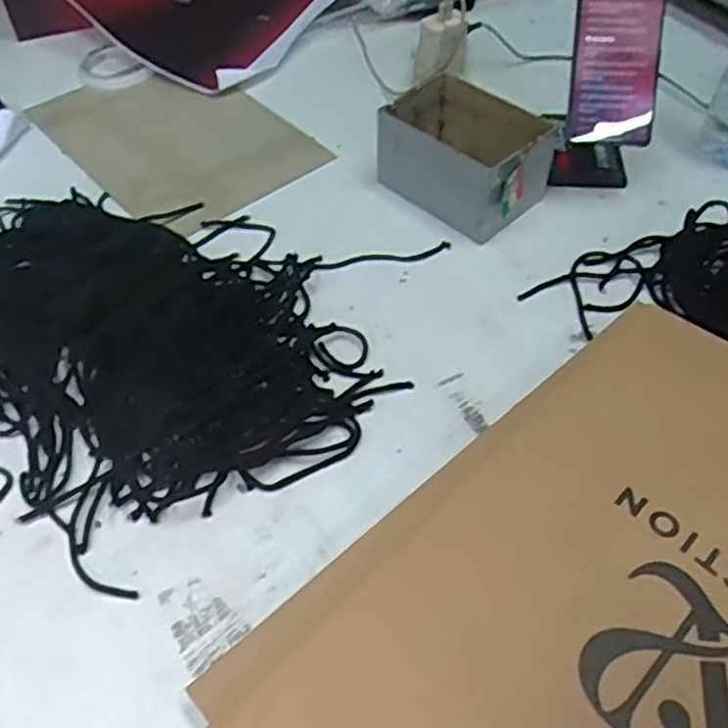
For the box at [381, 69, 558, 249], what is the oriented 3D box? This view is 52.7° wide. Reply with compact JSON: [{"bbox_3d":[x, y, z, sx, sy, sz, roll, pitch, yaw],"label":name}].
[{"bbox_3d":[0.093,-0.196,0.692,0.147,0.077,0.110,32,59,24],"label":"box"}]

